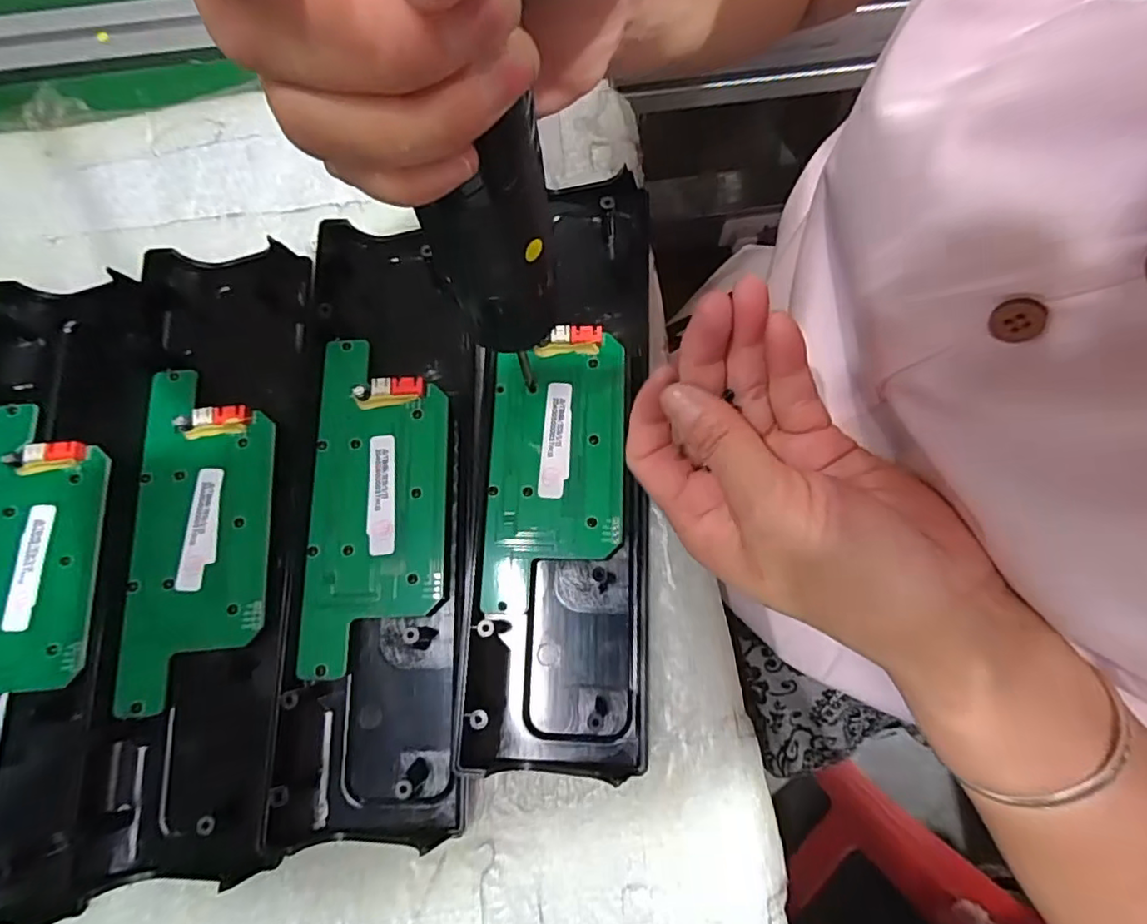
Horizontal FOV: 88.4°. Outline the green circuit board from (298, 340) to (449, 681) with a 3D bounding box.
[{"bbox_3d":[-0.079,0.013,0.236,0.054,0.015,0.131,-2,75,1],"label":"green circuit board"}]

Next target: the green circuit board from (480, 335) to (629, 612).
[{"bbox_3d":[-0.007,0.003,0.240,0.054,0.004,0.110,1,75,3],"label":"green circuit board"}]

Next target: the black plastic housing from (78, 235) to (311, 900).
[{"bbox_3d":[-0.150,0.027,0.245,0.076,0.035,0.250,-4,68,-3],"label":"black plastic housing"}]

